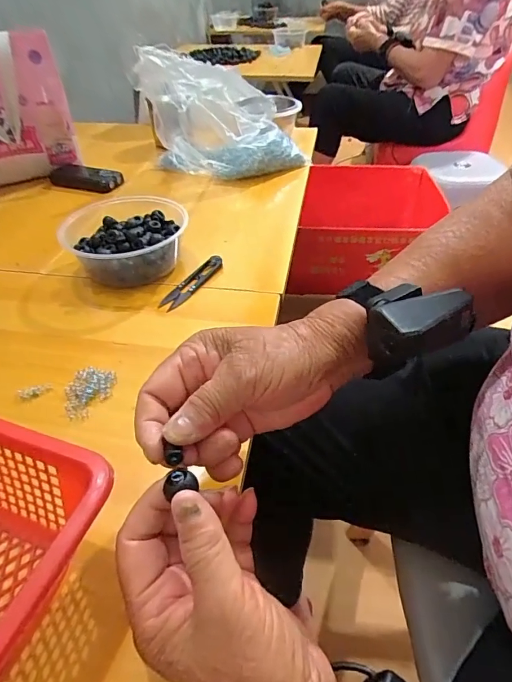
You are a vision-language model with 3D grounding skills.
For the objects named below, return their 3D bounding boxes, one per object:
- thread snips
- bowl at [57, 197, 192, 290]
[{"bbox_3d":[-0.070,-0.067,0.473,0.024,0.010,0.098,26,51,24],"label":"thread snips"},{"bbox_3d":[-0.157,-0.123,0.494,0.137,0.061,0.150,0,45,0],"label":"bowl"}]

